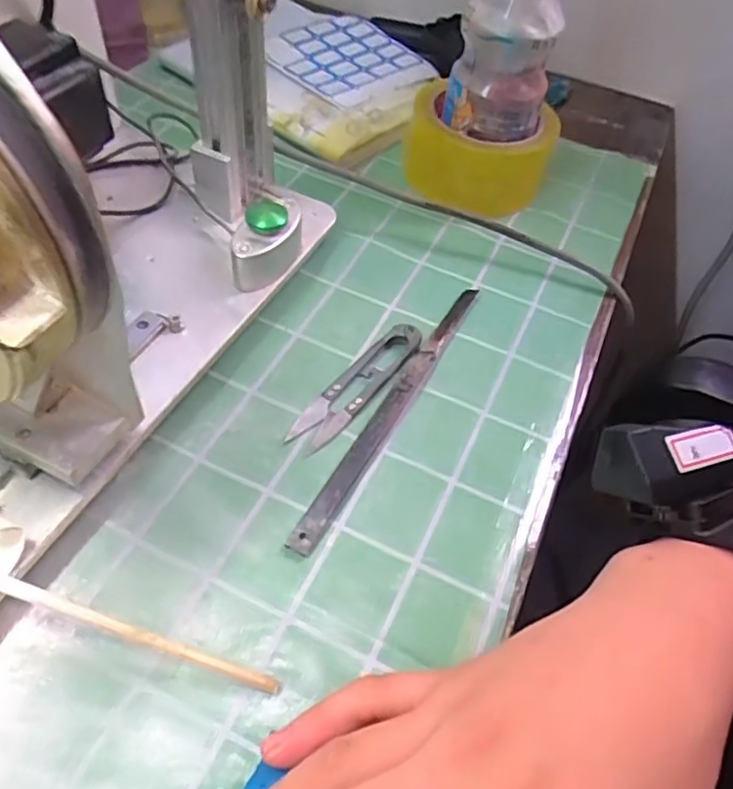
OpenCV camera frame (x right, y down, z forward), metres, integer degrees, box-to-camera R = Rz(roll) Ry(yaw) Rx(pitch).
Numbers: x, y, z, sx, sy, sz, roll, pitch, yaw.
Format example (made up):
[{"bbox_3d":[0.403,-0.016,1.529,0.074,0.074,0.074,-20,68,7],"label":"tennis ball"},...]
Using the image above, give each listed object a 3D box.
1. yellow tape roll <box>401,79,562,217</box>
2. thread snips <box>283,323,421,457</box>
[{"bbox_3d":[0.080,-0.176,0.468,0.098,0.053,0.098,3,51,-4],"label":"yellow tape roll"},{"bbox_3d":[-0.005,-0.006,0.347,0.021,0.009,0.097,32,55,19],"label":"thread snips"}]

